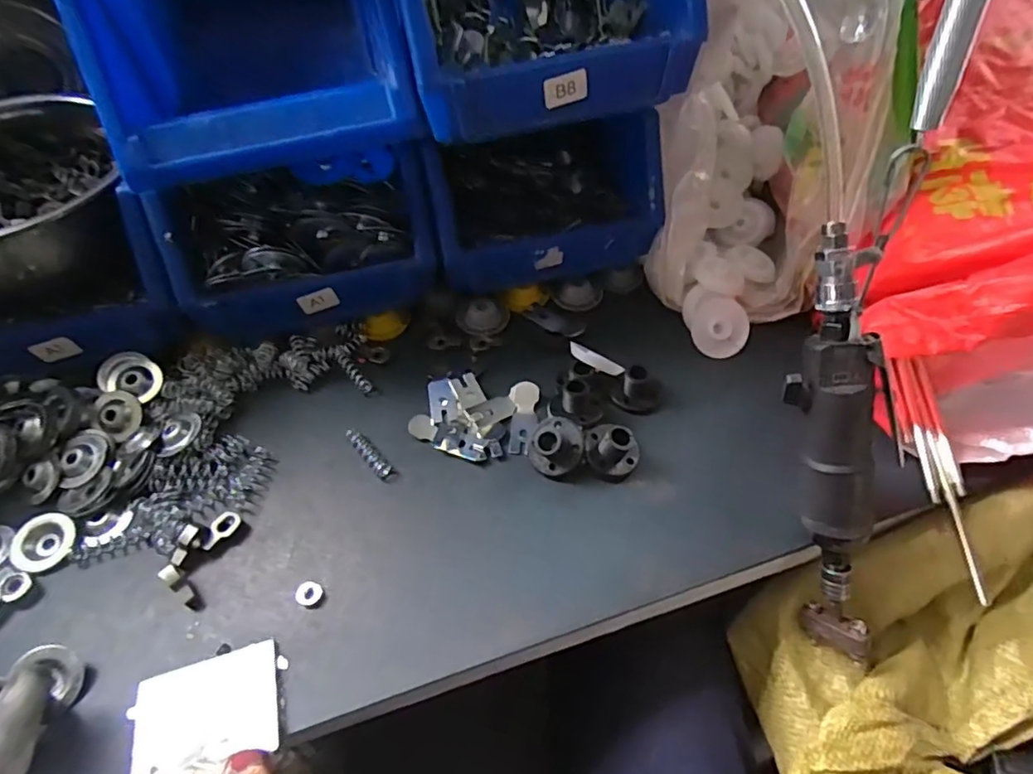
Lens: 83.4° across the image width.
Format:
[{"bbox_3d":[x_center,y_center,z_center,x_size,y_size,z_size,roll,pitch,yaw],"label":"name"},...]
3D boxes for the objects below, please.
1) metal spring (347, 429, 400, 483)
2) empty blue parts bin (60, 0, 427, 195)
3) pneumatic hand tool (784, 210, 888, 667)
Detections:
[{"bbox_3d":[-0.110,0.051,0.439,0.013,0.010,0.056,-37,59,-26],"label":"metal spring"},{"bbox_3d":[-0.225,-0.298,0.464,0.193,0.154,0.342,-19,53,-15],"label":"empty blue parts bin"},{"bbox_3d":[0.202,0.048,0.365,0.048,0.290,0.040,-13,17,-10],"label":"pneumatic hand tool"}]

